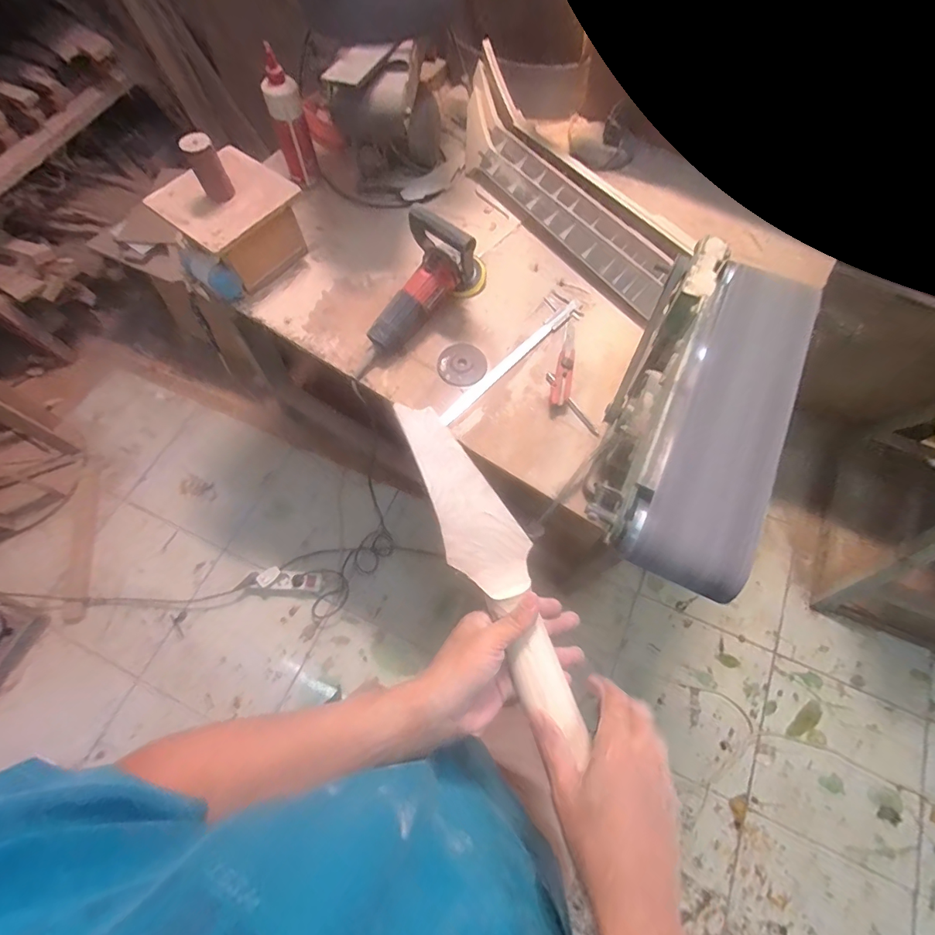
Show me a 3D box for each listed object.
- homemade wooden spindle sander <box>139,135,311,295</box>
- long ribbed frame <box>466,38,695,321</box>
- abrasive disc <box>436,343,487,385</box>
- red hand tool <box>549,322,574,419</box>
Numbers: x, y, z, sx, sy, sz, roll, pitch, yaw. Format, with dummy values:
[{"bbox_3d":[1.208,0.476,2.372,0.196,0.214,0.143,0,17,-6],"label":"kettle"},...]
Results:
[{"bbox_3d":[-0.435,-0.472,0.828,0.191,0.197,0.201,40,74,15],"label":"homemade wooden spindle sander"},{"bbox_3d":[0.189,-0.578,0.924,0.186,0.084,0.644,-36,72,-13],"label":"long ribbed frame"},{"bbox_3d":[-0.010,-0.187,0.812,0.084,0.004,0.089,0,68,1],"label":"abrasive disc"},{"bbox_3d":[0.175,-0.181,0.807,0.032,0.019,0.200,13,69,6],"label":"red hand tool"}]

